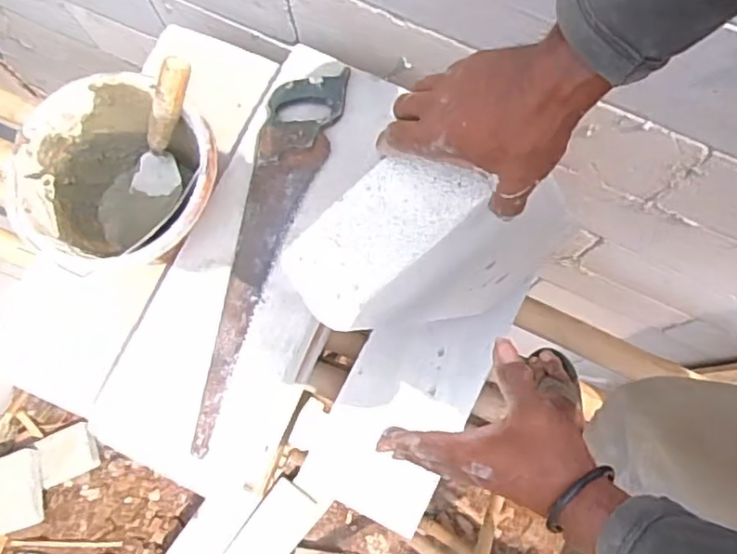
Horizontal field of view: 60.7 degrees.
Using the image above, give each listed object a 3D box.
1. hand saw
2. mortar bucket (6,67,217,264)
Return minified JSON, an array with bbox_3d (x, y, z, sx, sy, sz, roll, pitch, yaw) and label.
[{"bbox_3d":[-0.144,-0.038,0.819,0.095,0.032,0.530,17,78,5],"label":"hand saw"},{"bbox_3d":[-0.313,-0.115,0.834,0.247,0.166,0.241,0,77,2],"label":"mortar bucket"}]

